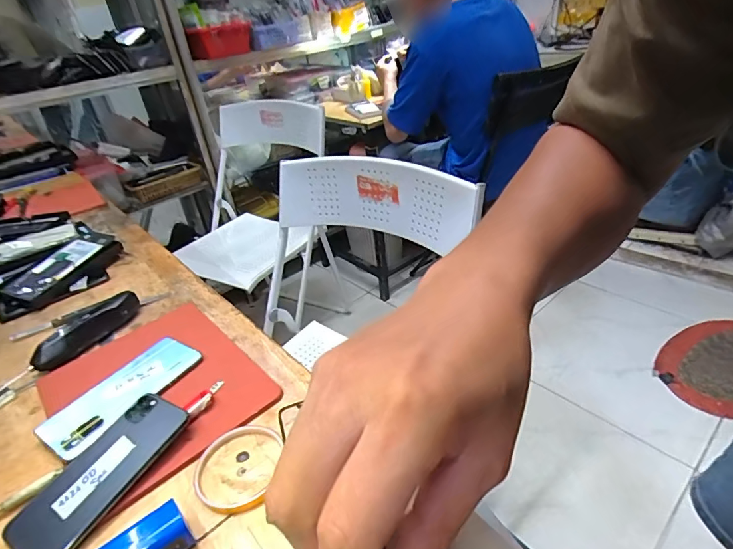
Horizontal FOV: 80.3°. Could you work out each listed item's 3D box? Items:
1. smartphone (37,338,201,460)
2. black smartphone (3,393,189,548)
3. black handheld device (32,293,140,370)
[{"bbox_3d":[-0.270,0.130,0.485,0.068,0.014,0.161,15,38,31],"label":"smartphone"},{"bbox_3d":[-0.244,0.180,0.400,0.079,0.010,0.155,12,45,28],"label":"black smartphone"},{"bbox_3d":[-0.368,0.071,0.575,0.024,0.035,0.139,13,37,29],"label":"black handheld device"}]

